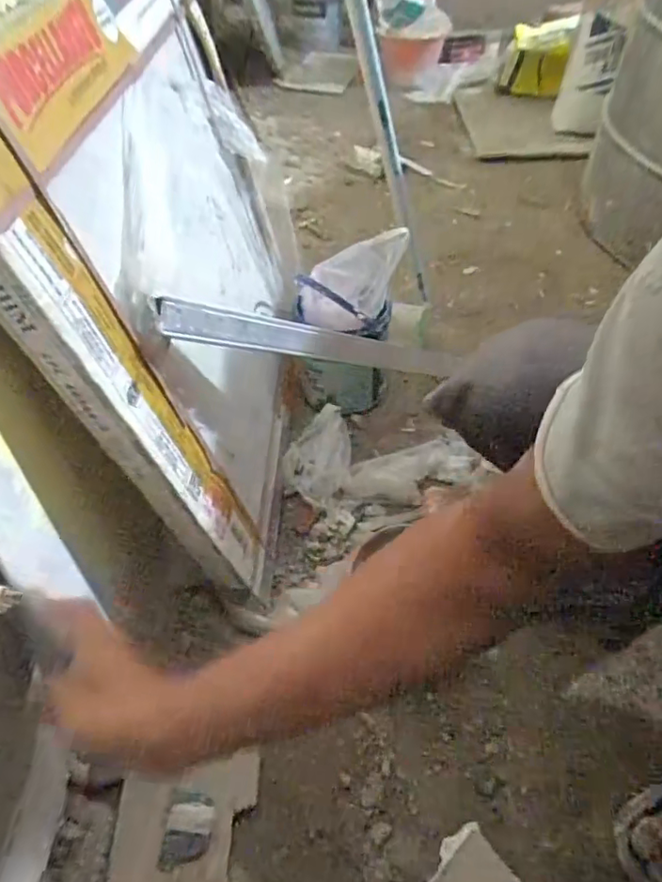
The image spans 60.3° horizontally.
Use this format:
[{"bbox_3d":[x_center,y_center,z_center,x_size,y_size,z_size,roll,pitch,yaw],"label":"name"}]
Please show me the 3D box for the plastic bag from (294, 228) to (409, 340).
[{"bbox_3d":[0.027,-0.220,0.828,0.154,0.145,0.068,3,50,4],"label":"plastic bag"}]

